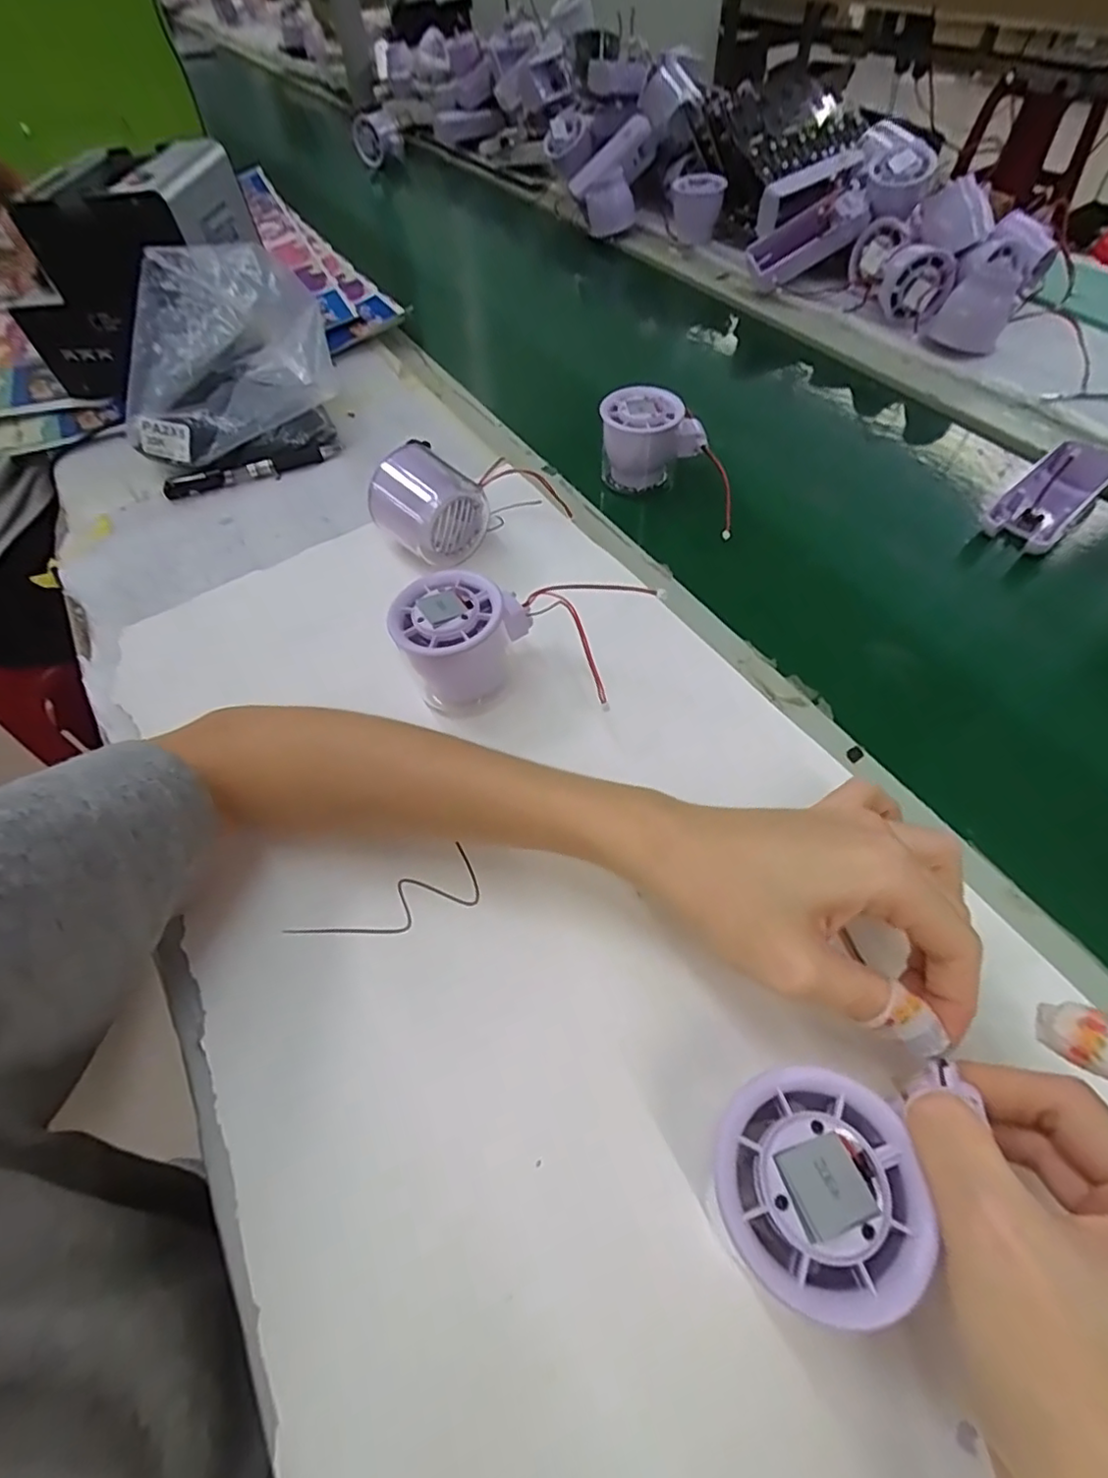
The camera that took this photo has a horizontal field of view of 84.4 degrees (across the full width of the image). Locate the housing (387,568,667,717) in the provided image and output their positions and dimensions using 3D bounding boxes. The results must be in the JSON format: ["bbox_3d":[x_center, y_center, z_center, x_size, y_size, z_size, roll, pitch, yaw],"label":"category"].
[{"bbox_3d":[-0.015,-0.051,0.323,0.126,0.054,0.050,-2,54,3],"label":"housing"}]

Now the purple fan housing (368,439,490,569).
[{"bbox_3d":[-0.080,-0.151,0.398,0.062,0.060,0.060,31,62,24],"label":"purple fan housing"}]

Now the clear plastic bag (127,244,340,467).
[{"bbox_3d":[-0.259,-0.299,0.478,0.156,0.134,0.045,-20,11,-5],"label":"clear plastic bag"}]

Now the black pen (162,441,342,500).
[{"bbox_3d":[-0.240,-0.216,0.487,0.137,0.012,0.012,-20,55,-9],"label":"black pen"}]

